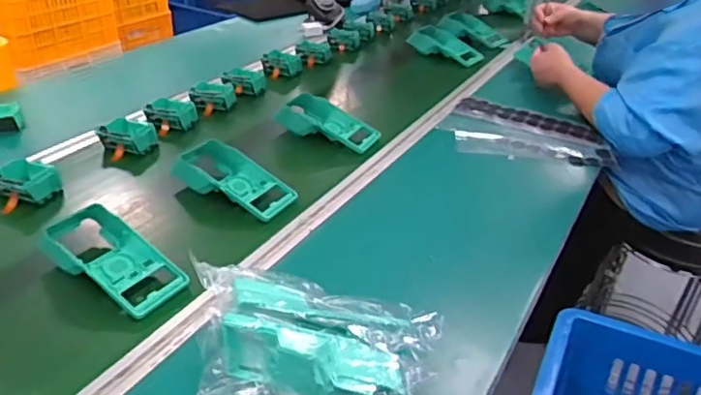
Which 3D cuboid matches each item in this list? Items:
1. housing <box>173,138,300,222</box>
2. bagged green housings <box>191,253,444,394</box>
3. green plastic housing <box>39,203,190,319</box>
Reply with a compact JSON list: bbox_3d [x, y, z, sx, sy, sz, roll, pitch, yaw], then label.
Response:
[{"bbox_3d":[-0.167,-0.023,0.876,0.180,0.060,0.094,20,35,23],"label":"housing"},{"bbox_3d":[-0.042,0.145,0.574,0.239,0.089,0.114,13,33,13],"label":"bagged green housings"},{"bbox_3d":[-0.286,0.071,0.707,0.190,0.047,0.091,21,35,25],"label":"green plastic housing"}]

